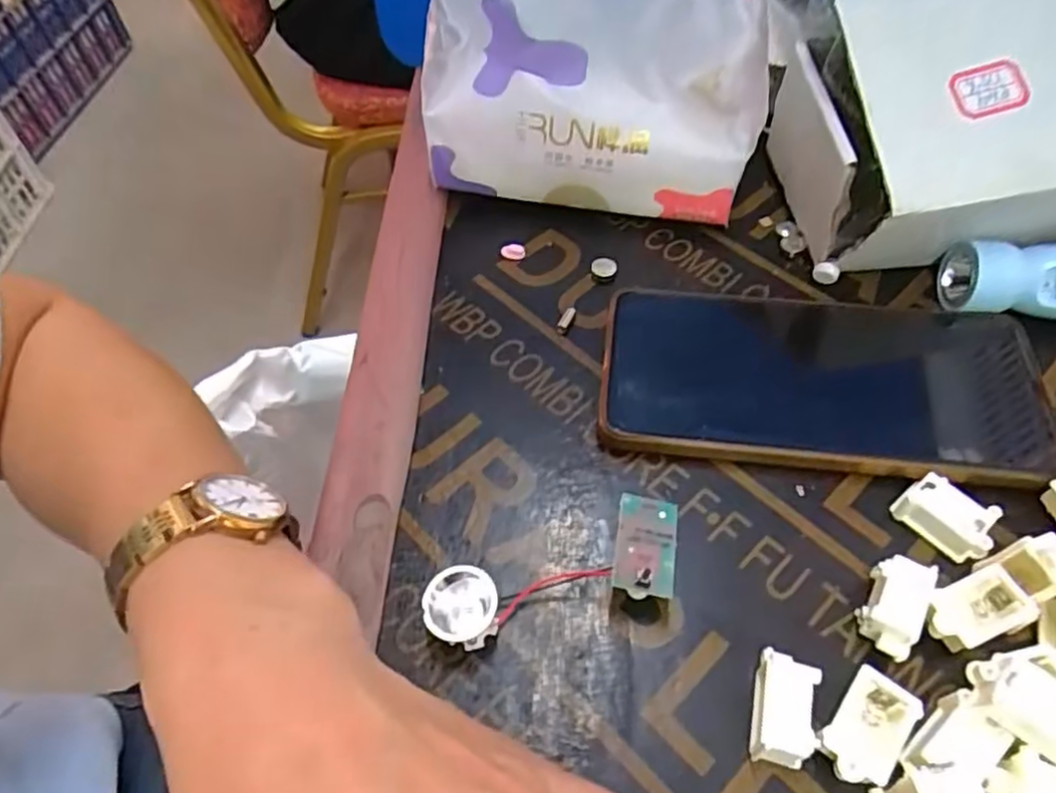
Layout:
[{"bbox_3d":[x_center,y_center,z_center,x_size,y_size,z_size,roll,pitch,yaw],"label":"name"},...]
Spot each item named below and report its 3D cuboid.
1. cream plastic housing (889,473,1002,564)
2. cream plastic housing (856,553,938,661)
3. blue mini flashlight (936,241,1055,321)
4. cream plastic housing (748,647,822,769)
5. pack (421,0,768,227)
[{"bbox_3d":[0.141,0.040,0.227,0.016,0.014,0.029,-39,62,-23],"label":"cream plastic housing"},{"bbox_3d":[0.112,0.065,0.210,0.017,0.016,0.028,26,59,19],"label":"cream plastic housing"},{"bbox_3d":[0.204,-0.049,0.280,0.066,0.031,0.030,4,55,4],"label":"blue mini flashlight"},{"bbox_3d":[0.072,0.090,0.193,0.017,0.017,0.027,14,56,11],"label":"cream plastic housing"},{"bbox_3d":[0.029,-0.139,0.308,0.142,0.099,0.062,8,55,7],"label":"pack"}]

